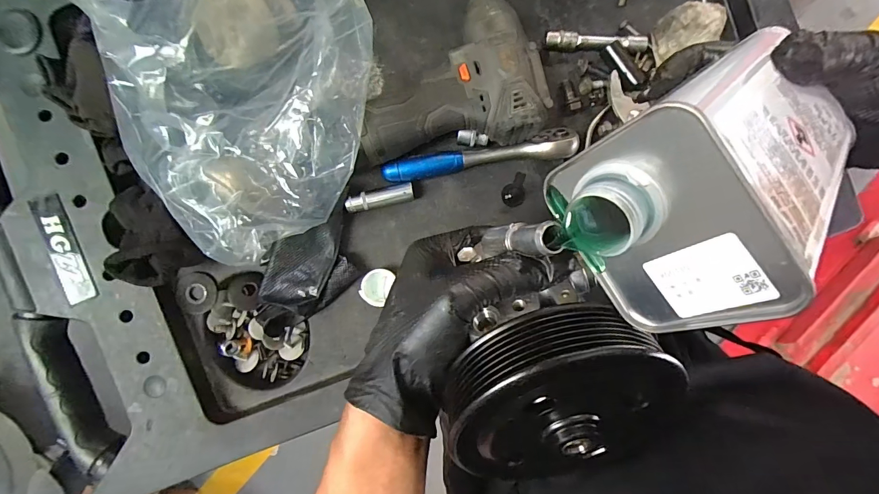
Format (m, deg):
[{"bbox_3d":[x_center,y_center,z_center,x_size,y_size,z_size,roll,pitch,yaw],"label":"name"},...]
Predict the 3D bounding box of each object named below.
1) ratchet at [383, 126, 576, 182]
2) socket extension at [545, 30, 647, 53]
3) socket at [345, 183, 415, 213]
[{"bbox_3d":[0.039,-0.081,0.355,0.178,0.020,0.027,-12,92,-1],"label":"ratchet"},{"bbox_3d":[0.145,-0.188,0.359,0.092,0.020,0.017,4,92,-1],"label":"socket extension"},{"bbox_3d":[-0.055,-0.046,0.360,0.062,0.014,0.016,-12,92,-1],"label":"socket"}]

